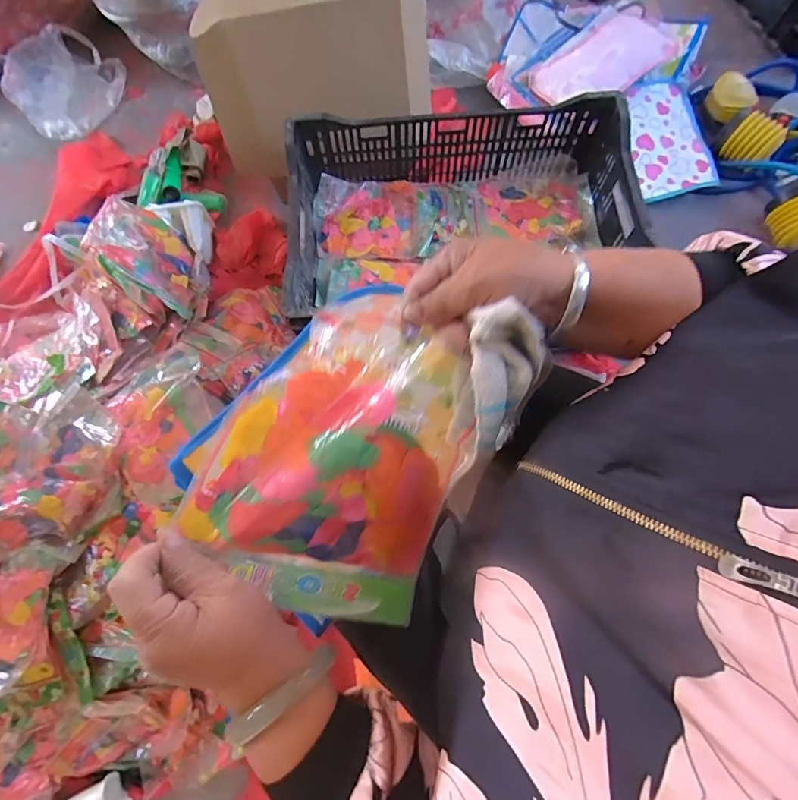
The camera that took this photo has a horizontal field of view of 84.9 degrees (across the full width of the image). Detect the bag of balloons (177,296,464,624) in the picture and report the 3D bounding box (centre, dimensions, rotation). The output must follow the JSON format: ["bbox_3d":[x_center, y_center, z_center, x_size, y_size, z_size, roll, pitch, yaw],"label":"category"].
[{"bbox_3d":[-0.037,0.039,0.303,0.167,0.030,0.215,20,90,-14],"label":"bag of balloons"}]

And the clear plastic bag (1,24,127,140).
[{"bbox_3d":[-0.869,-0.833,1.138,0.285,0.076,0.252,-37,76,-9],"label":"clear plastic bag"}]

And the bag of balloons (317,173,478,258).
[{"bbox_3d":[-0.007,-0.365,0.881,0.318,0.041,0.194,-5,73,1],"label":"bag of balloons"}]

